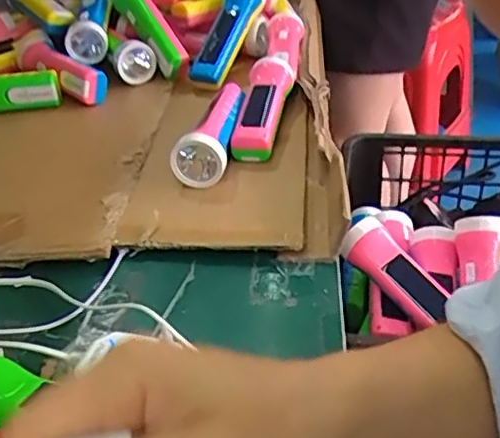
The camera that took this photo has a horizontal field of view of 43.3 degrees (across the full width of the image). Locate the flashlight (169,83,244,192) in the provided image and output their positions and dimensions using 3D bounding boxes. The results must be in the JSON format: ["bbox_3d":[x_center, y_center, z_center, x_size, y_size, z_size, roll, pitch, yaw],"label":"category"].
[{"bbox_3d":[-0.032,-0.089,0.676,0.045,0.055,0.174,7,38,14],"label":"flashlight"}]

